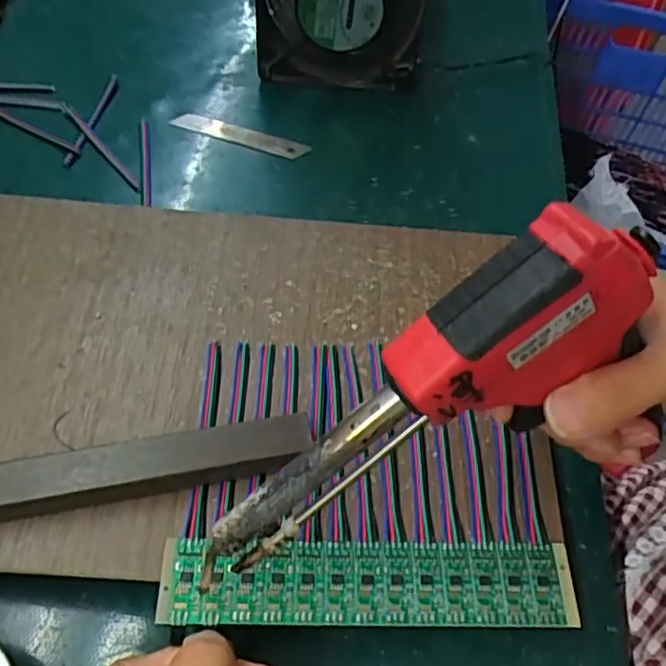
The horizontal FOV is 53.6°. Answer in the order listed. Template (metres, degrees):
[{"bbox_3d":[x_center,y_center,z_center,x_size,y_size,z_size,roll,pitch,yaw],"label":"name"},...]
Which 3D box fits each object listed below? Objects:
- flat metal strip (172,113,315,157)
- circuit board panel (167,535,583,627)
[{"bbox_3d":[-0.066,-0.142,0.474,0.098,0.004,0.017,19,60,7],"label":"flat metal strip"},{"bbox_3d":[0.015,0.101,0.266,0.163,0.004,0.033,1,54,-3],"label":"circuit board panel"}]

